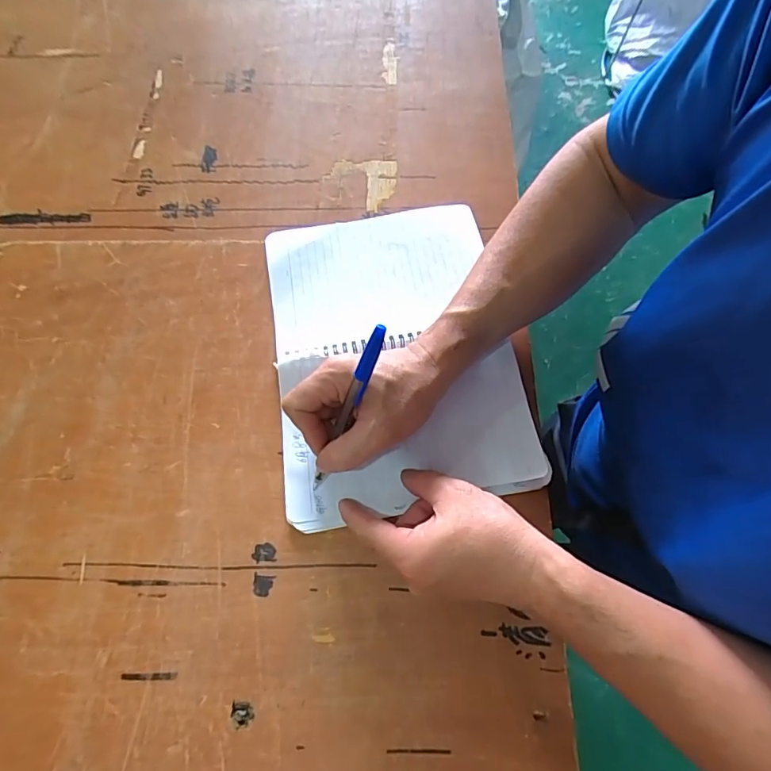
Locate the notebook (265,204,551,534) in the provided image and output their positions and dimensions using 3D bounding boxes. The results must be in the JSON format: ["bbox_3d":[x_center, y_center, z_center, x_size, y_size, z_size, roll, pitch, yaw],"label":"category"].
[{"bbox_3d":[0.005,-0.039,0.407,0.205,0.023,0.285,-10,69,-1],"label":"notebook"}]

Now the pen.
[{"bbox_3d":[-0.030,0.023,0.331,0.010,0.150,0.013,31,30,13],"label":"pen"}]

